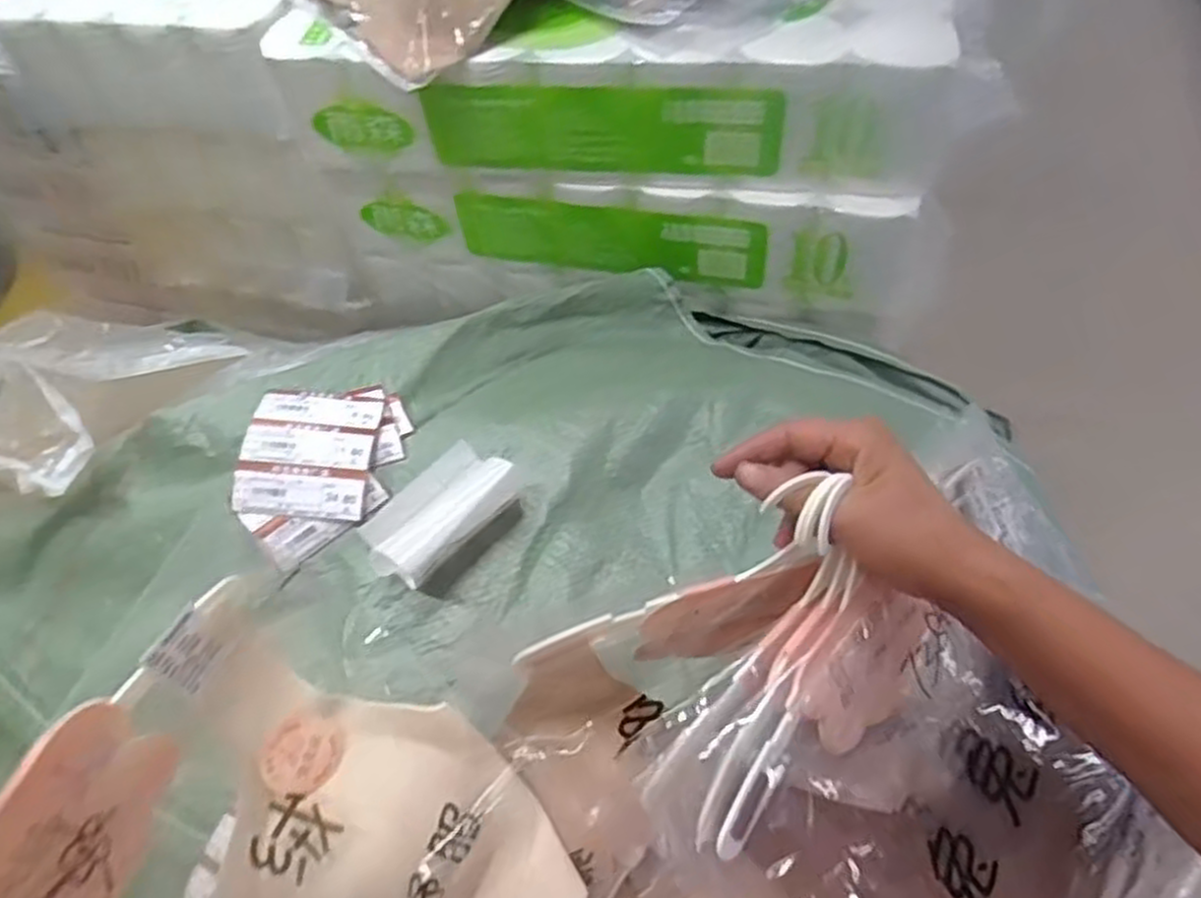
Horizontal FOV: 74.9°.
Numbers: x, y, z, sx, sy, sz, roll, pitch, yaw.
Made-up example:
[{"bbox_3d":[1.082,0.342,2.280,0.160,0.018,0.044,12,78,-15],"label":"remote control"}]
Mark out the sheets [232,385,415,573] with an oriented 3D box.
[{"bbox_3d":[-0.217,0.010,0.607,0.111,0.044,0.153,6,55,9],"label":"sheets"}]

